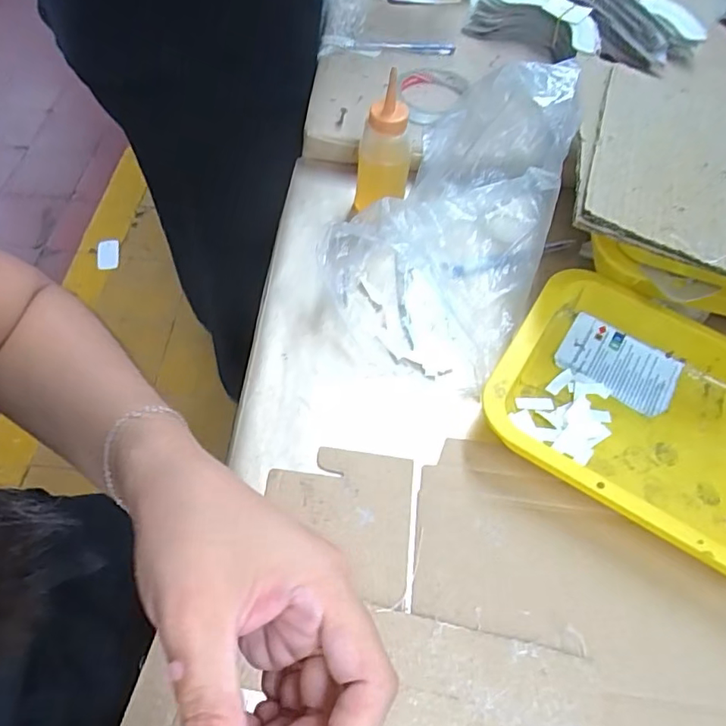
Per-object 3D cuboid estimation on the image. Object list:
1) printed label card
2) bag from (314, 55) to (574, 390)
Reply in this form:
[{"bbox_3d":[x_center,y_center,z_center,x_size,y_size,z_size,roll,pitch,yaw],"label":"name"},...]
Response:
[{"bbox_3d":[0.227,0.002,0.482,0.100,0.005,0.072,30,61,12],"label":"printed label card"},{"bbox_3d":[0.087,-0.132,0.478,0.172,0.138,0.271,29,59,13],"label":"bag"}]

